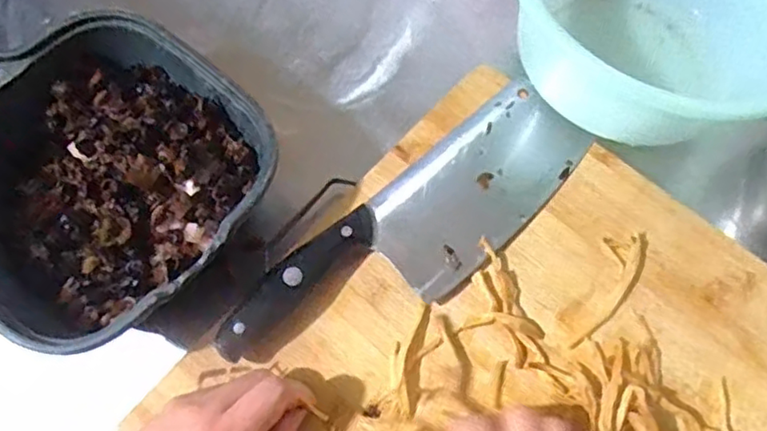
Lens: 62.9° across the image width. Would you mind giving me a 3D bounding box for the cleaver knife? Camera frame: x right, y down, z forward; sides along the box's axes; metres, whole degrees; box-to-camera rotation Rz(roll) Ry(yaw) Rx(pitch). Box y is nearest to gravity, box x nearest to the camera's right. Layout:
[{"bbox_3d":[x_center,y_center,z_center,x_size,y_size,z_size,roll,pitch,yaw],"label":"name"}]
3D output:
[{"bbox_3d":[0.026,0.014,0.429,0.283,0.028,0.084,-41,74,-14],"label":"cleaver knife"}]

